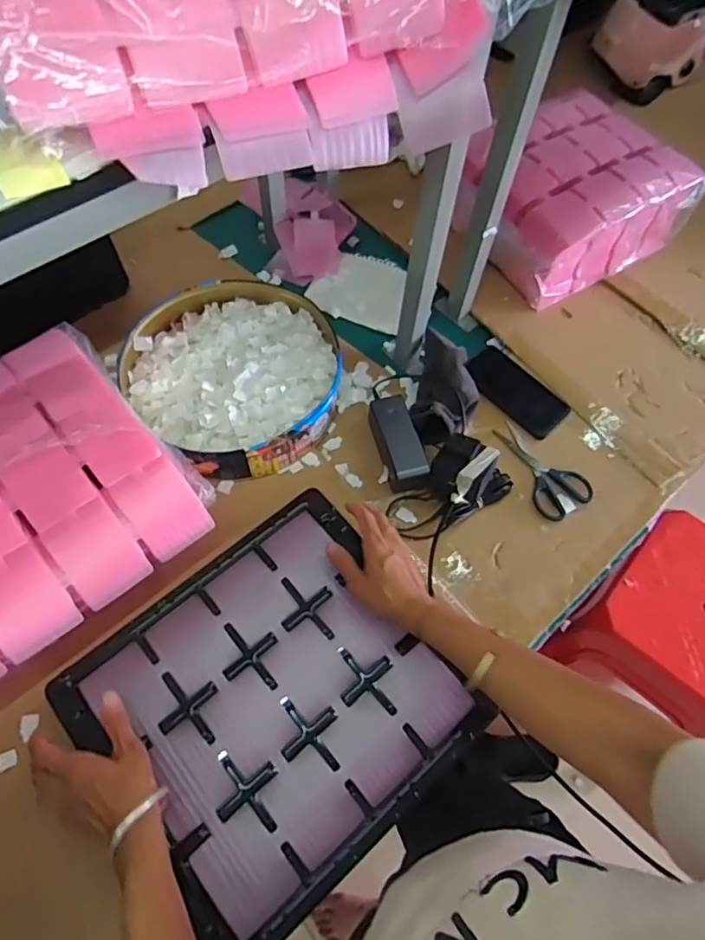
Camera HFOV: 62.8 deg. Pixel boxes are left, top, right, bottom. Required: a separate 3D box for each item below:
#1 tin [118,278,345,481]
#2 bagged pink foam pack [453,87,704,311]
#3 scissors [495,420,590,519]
[{"bbox_3d":[-0.162,-0.146,0.837,0.293,0.061,0.303,2,63,-3],"label":"tin"},{"bbox_3d":[0.371,-0.470,0.998,0.324,0.150,0.273,-28,68,-17],"label":"bagged pink foam pack"},{"bbox_3d":[0.272,-0.007,0.838,0.081,0.014,0.160,-27,68,-17],"label":"scissors"}]

